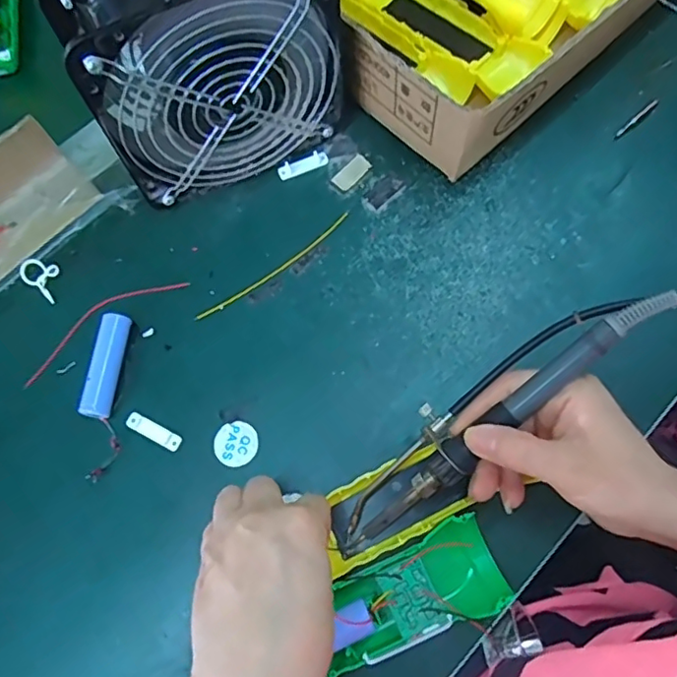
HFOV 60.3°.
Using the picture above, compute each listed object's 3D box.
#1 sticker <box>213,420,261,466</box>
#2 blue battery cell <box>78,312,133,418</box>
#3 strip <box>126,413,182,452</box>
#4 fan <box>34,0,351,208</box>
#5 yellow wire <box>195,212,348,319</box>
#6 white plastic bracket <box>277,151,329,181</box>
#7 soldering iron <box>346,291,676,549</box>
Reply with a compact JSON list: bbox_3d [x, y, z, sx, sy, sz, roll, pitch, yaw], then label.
[{"bbox_3d":[-0.064,0.066,0.365,0.027,0.004,0.028,0,73,1],"label":"sticker"},{"bbox_3d":[-0.147,0.017,0.372,0.020,0.015,0.065,5,73,3],"label":"blue battery cell"},{"bbox_3d":[-0.117,0.058,0.367,0.038,0.004,0.010,27,75,9],"label":"strip"},{"bbox_3d":[-0.071,-0.166,0.361,0.157,0.147,0.062,-26,74,-7],"label":"fan"},{"bbox_3d":[-0.042,-0.048,0.399,0.125,0.005,0.007,-37,76,-10],"label":"yellow wire"},{"bbox_3d":[-0.026,-0.126,0.423,0.037,0.004,0.011,-21,74,-5],"label":"white plastic bracket"},{"bbox_3d":[0.082,0.046,0.305,0.208,0.017,0.018,-44,75,16],"label":"soldering iron"}]

